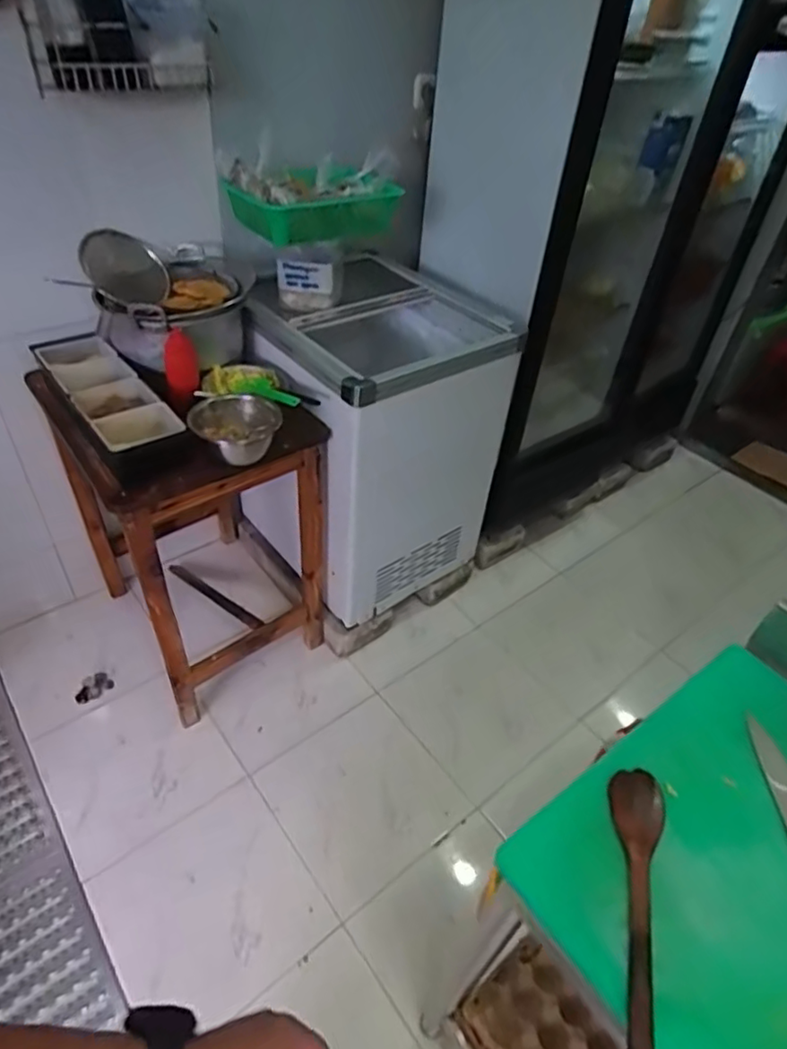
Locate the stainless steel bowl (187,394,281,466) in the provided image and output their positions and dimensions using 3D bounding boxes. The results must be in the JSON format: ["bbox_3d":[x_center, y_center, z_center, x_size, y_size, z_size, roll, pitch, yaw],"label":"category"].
[{"bbox_3d":[-0.306,-0.188,1.196,0.170,0.083,0.141,-15,42,-20],"label":"stainless steel bowl"}]

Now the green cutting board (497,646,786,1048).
[{"bbox_3d":[0.367,0.346,0.626,0.438,0.028,0.322,-26,53,-27],"label":"green cutting board"}]

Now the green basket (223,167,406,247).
[{"bbox_3d":[-0.171,-0.702,1.335,0.308,0.126,0.241,-30,49,-33],"label":"green basket"}]

